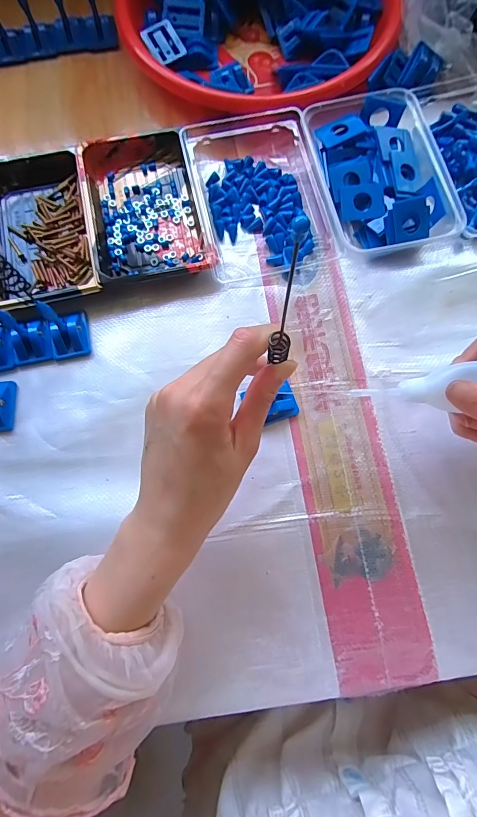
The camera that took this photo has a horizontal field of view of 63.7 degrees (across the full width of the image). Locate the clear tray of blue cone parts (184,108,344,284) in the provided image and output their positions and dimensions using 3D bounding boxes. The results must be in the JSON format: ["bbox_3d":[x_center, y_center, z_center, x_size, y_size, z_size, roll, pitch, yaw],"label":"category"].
[{"bbox_3d":[0.018,-0.214,0.371,0.119,0.031,0.169,-15,77,-3],"label":"clear tray of blue cone parts"}]

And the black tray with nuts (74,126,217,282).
[{"bbox_3d":[-0.092,-0.196,0.372,0.102,0.024,0.168,-14,77,-3],"label":"black tray with nuts"}]

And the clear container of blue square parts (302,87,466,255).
[{"bbox_3d":[0.129,-0.221,0.365,0.113,0.035,0.153,-8,76,-1],"label":"clear container of blue square parts"}]

